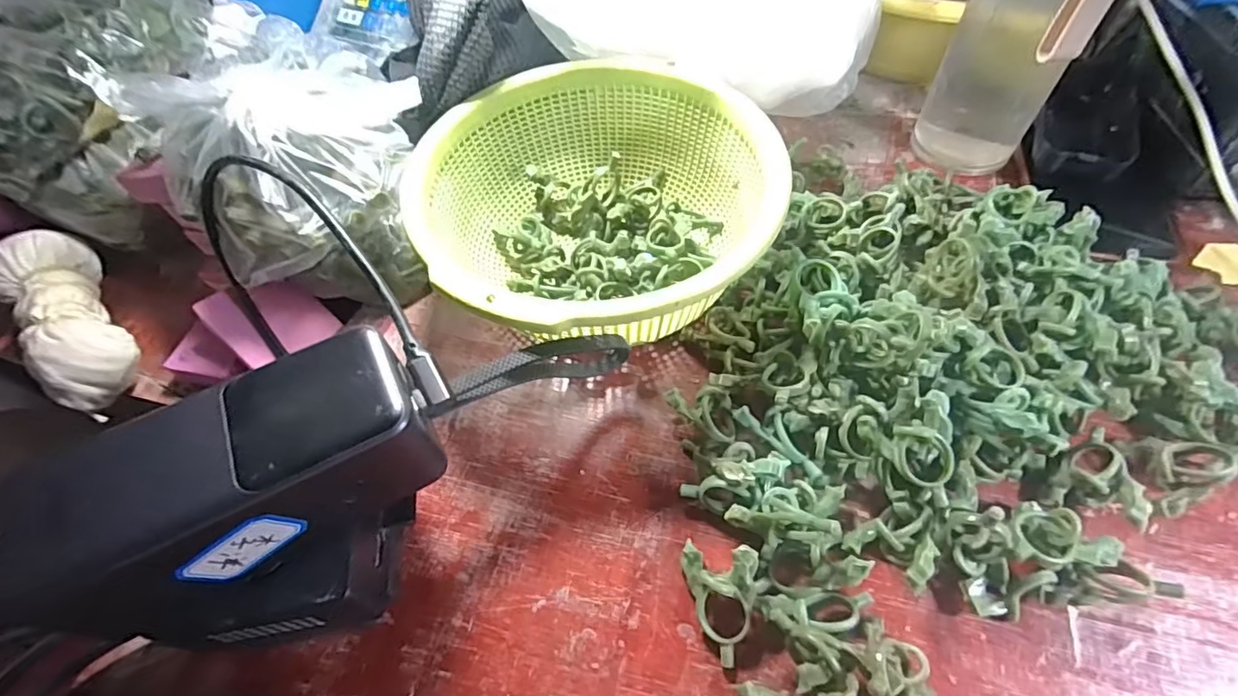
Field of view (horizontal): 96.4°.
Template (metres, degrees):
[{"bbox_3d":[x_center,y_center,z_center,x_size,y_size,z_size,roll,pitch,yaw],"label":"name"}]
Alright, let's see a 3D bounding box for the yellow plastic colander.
[{"bbox_3d":[-0.011,-0.070,0.319,0.187,0.082,0.191,-2,56,3],"label":"yellow plastic colander"}]

